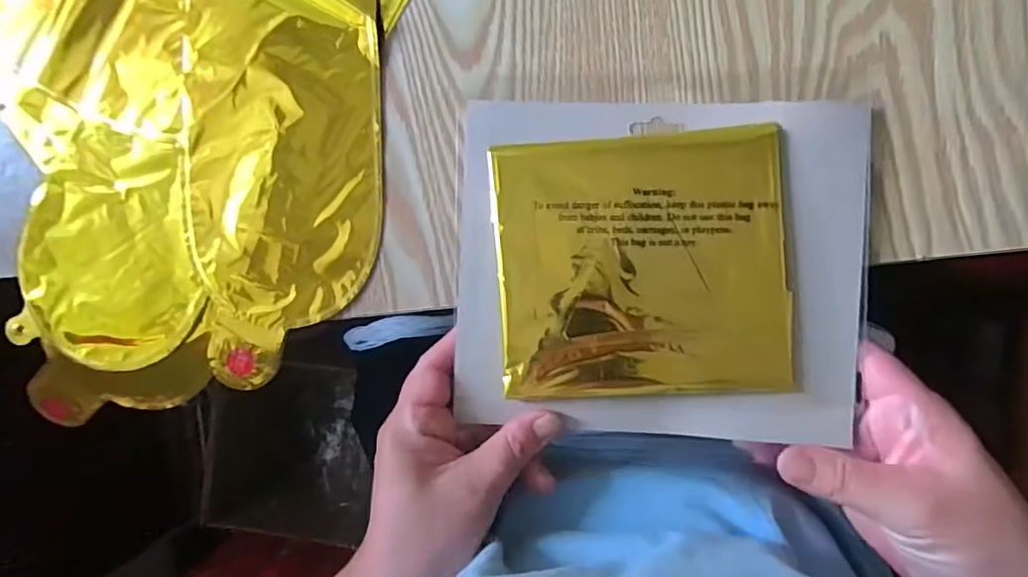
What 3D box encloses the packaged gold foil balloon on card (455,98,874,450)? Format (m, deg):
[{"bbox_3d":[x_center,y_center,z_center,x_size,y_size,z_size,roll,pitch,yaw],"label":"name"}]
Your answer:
[{"bbox_3d":[0.069,-0.010,0.287,0.191,0.015,0.164,3,93,6],"label":"packaged gold foil balloon on card"}]

